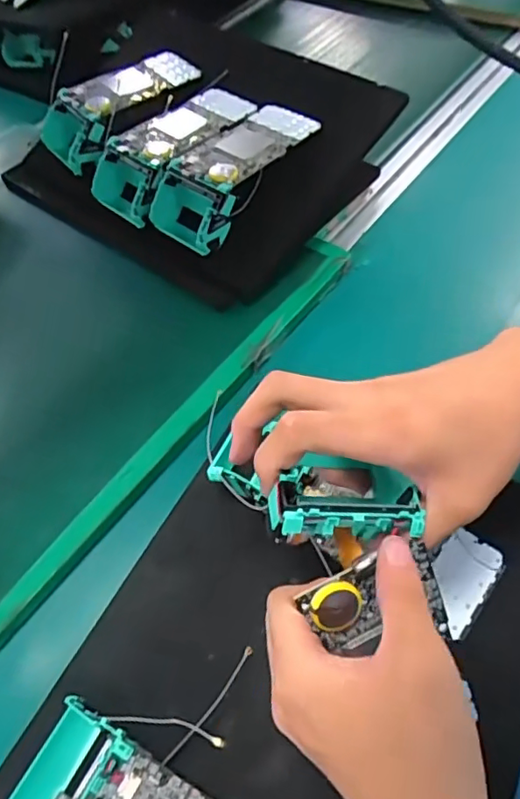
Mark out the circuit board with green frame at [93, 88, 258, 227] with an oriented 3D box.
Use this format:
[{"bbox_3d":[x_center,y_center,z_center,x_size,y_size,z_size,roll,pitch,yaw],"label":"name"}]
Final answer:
[{"bbox_3d":[-0.083,-0.243,0.535,0.079,0.058,0.167,39,79,25],"label":"circuit board with green frame"}]

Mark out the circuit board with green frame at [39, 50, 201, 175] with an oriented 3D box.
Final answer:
[{"bbox_3d":[-0.147,-0.311,0.577,0.172,0.048,0.086,-37,61,-5],"label":"circuit board with green frame"}]

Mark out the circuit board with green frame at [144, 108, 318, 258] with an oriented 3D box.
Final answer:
[{"bbox_3d":[-0.024,-0.213,0.521,0.088,0.058,0.155,34,65,25],"label":"circuit board with green frame"}]

